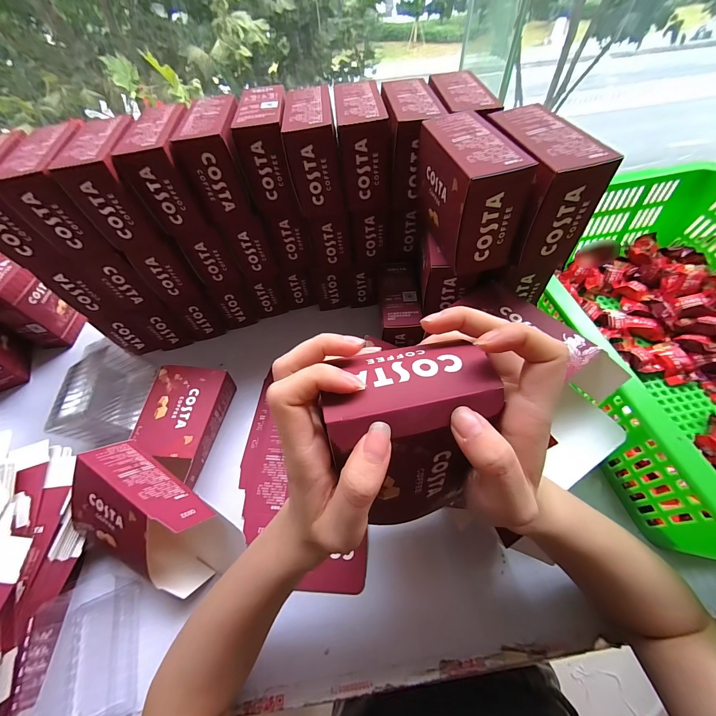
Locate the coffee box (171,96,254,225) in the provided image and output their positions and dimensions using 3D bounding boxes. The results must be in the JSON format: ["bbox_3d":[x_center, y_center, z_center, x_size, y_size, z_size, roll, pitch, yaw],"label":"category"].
[{"bbox_3d":[-0.163,-0.233,0.361,0.062,0.097,0.111,-11,55,-4],"label":"coffee box"}]

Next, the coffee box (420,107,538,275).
[{"bbox_3d":[0.096,-0.156,0.283,0.059,0.088,0.122,-13,55,-5],"label":"coffee box"}]

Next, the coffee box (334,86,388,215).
[{"bbox_3d":[0.004,-0.247,0.359,0.053,0.099,0.107,-5,54,1],"label":"coffee box"}]

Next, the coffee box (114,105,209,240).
[{"bbox_3d":[-0.215,-0.213,0.349,0.054,0.094,0.108,-9,54,-2],"label":"coffee box"}]

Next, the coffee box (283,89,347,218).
[{"bbox_3d":[-0.050,-0.238,0.355,0.053,0.097,0.108,-5,54,1],"label":"coffee box"}]

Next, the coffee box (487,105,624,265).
[{"bbox_3d":[0.160,-0.160,0.283,0.062,0.091,0.119,-7,54,-1],"label":"coffee box"}]

